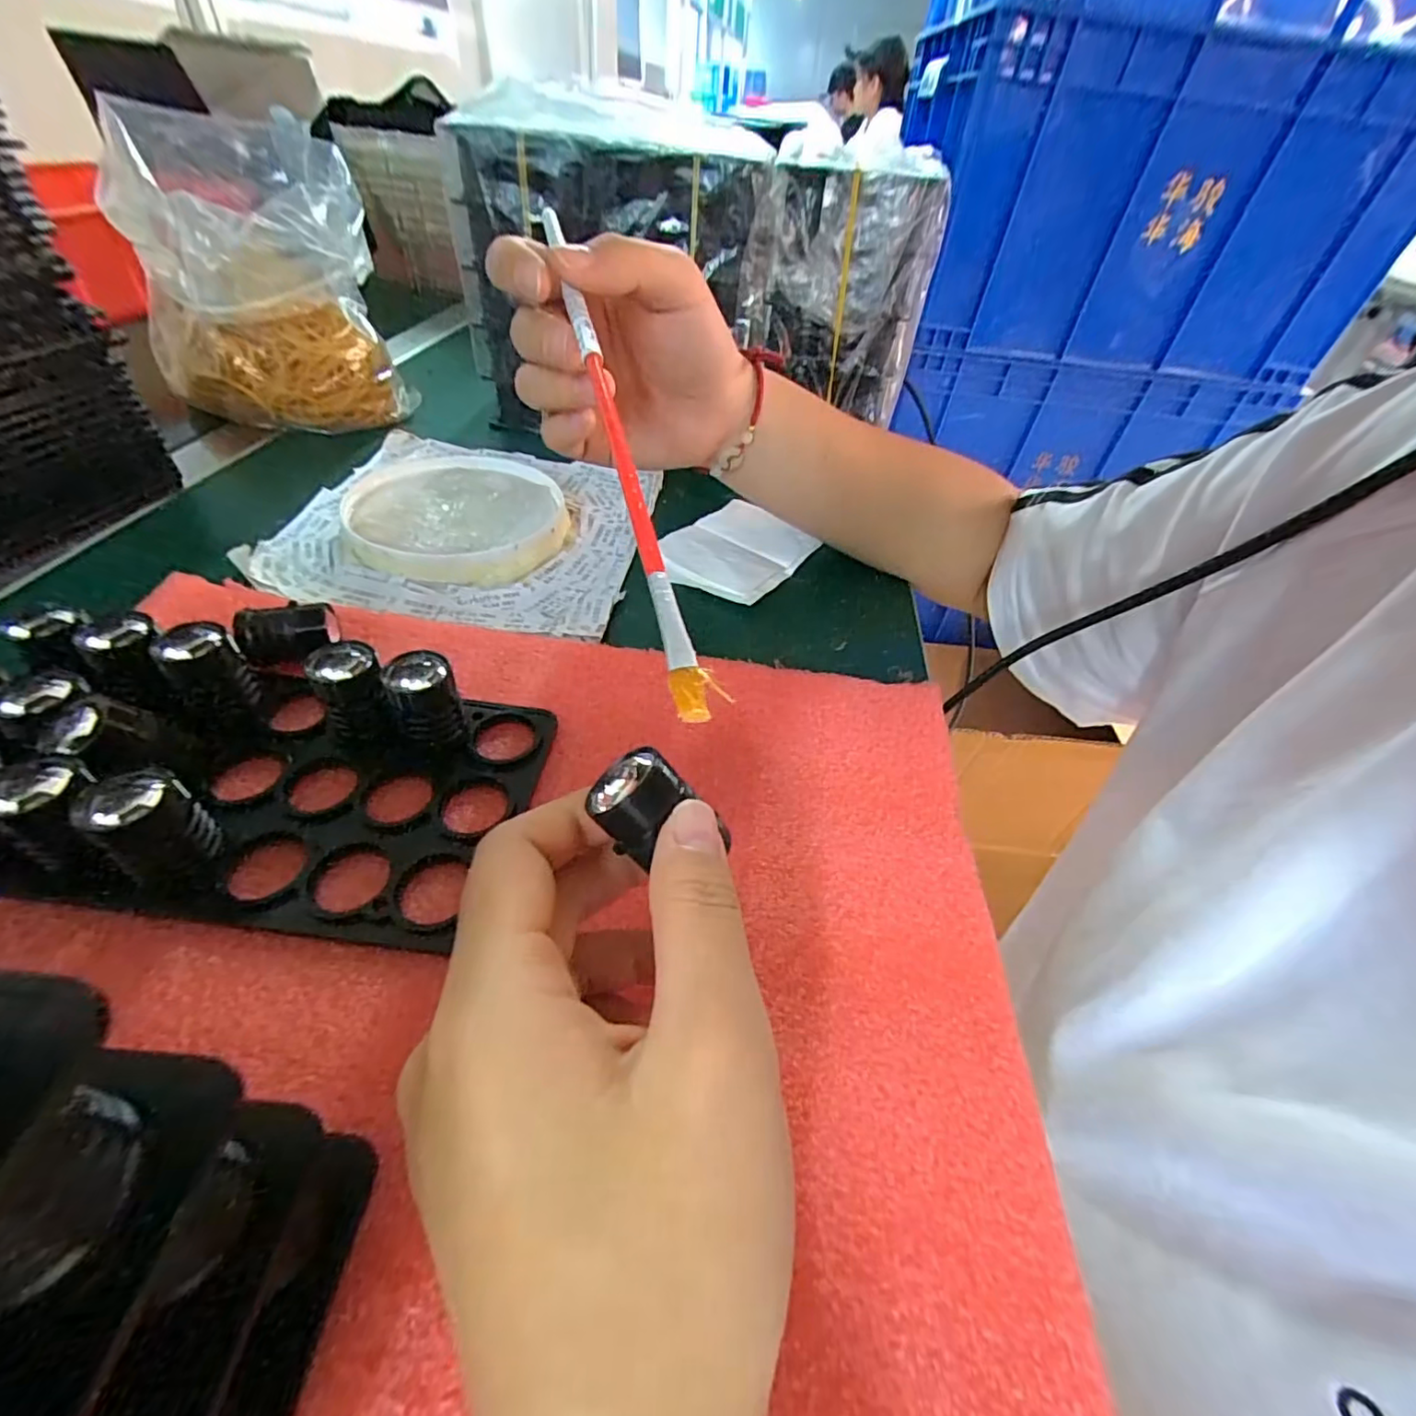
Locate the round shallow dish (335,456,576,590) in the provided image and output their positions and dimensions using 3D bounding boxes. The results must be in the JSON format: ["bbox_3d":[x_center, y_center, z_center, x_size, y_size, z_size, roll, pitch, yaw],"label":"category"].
[{"bbox_3d":[-0.143,-0.115,0.350,0.116,0.016,0.122,4,45,-4],"label":"round shallow dish"}]

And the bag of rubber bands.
[{"bbox_3d":[-0.296,-0.283,0.398,0.139,0.145,0.126,-23,53,-27],"label":"bag of rubber bands"}]

